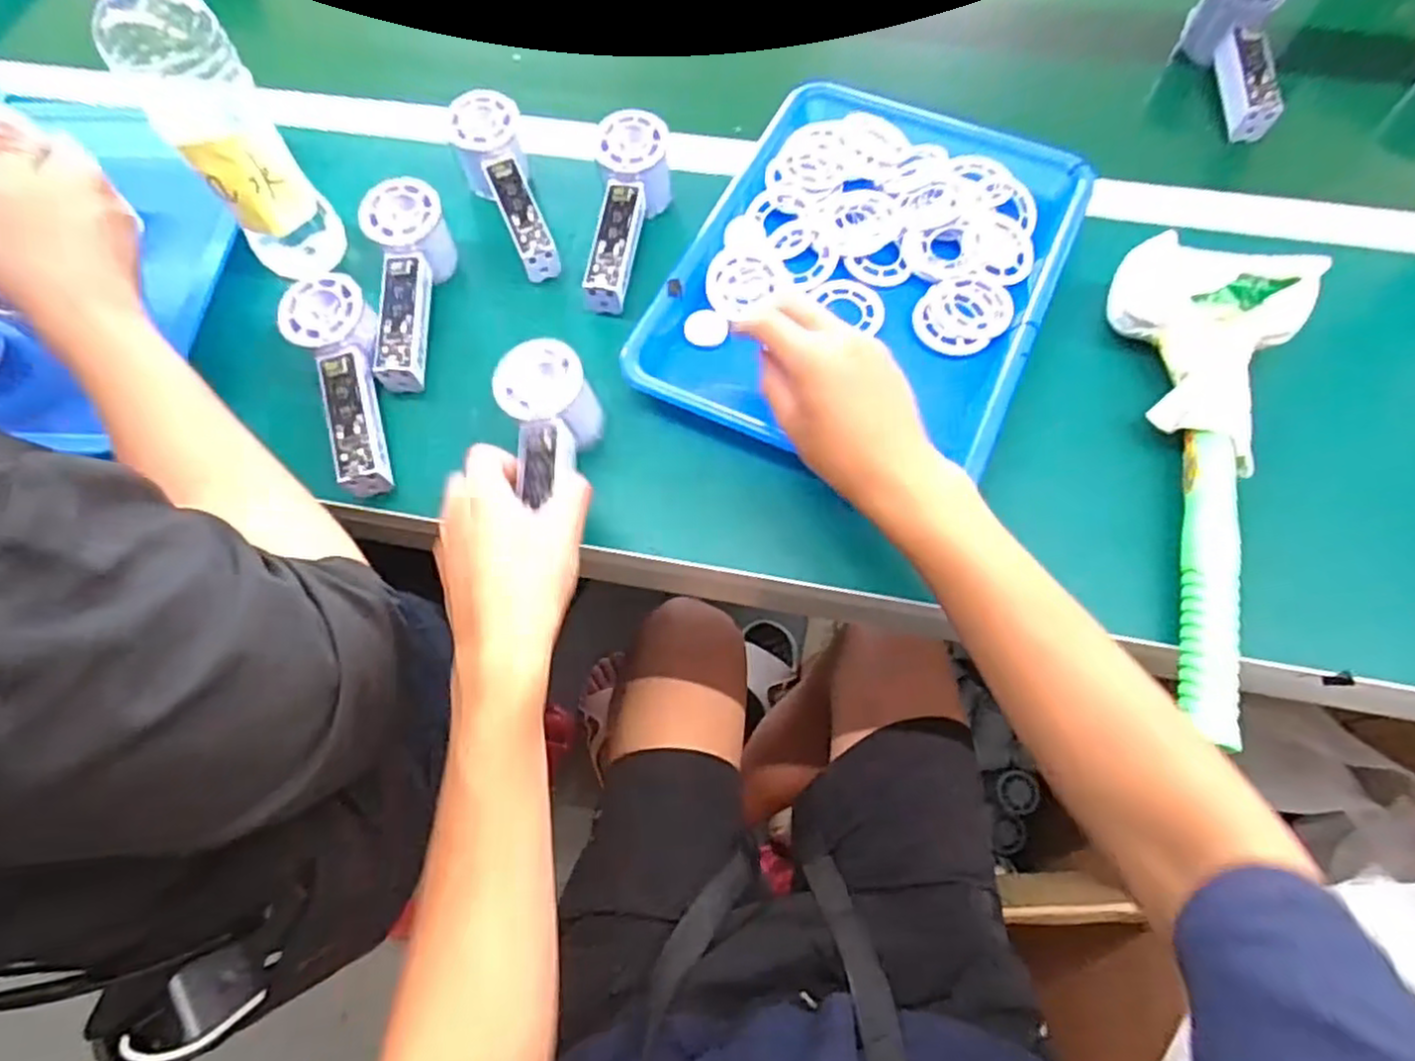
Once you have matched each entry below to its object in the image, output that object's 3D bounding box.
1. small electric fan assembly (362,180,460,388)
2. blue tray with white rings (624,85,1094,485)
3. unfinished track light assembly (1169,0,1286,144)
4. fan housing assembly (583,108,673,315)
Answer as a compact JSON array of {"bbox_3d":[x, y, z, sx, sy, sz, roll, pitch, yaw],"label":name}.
[{"bbox_3d":[-0.213,-0.173,0.528,0.053,0.070,0.150,-8,65,-3],"label":"small electric fan assembly"},{"bbox_3d":[0.124,-0.197,0.547,0.251,0.042,0.334,23,68,11],"label":"blue tray with white rings"},{"bbox_3d":[0.451,-0.408,0.616,0.054,0.066,0.157,11,66,6],"label":"unfinished track light assembly"},{"bbox_3d":[-0.060,-0.238,0.544,0.052,0.061,0.142,3,65,2],"label":"fan housing assembly"}]

